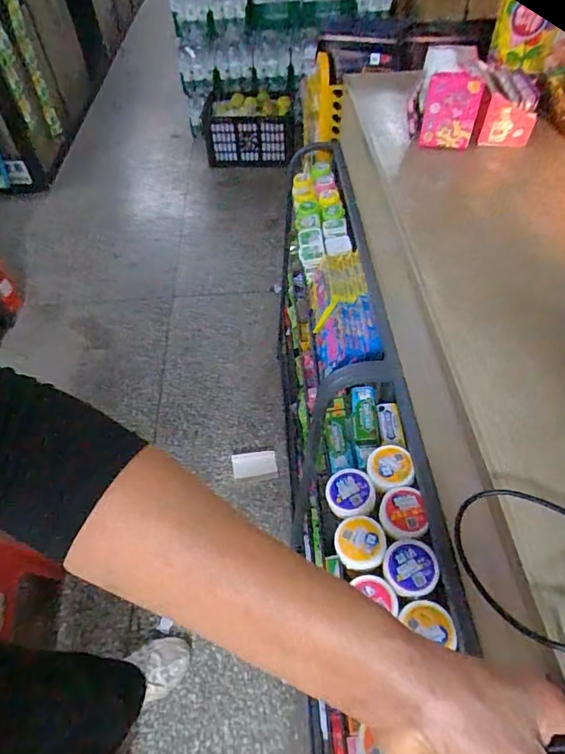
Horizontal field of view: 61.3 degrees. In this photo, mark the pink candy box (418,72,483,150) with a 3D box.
[{"bbox_3d":[0.234,-0.370,0.668,0.072,0.090,0.026,6,52,11],"label":"pink candy box"}]

